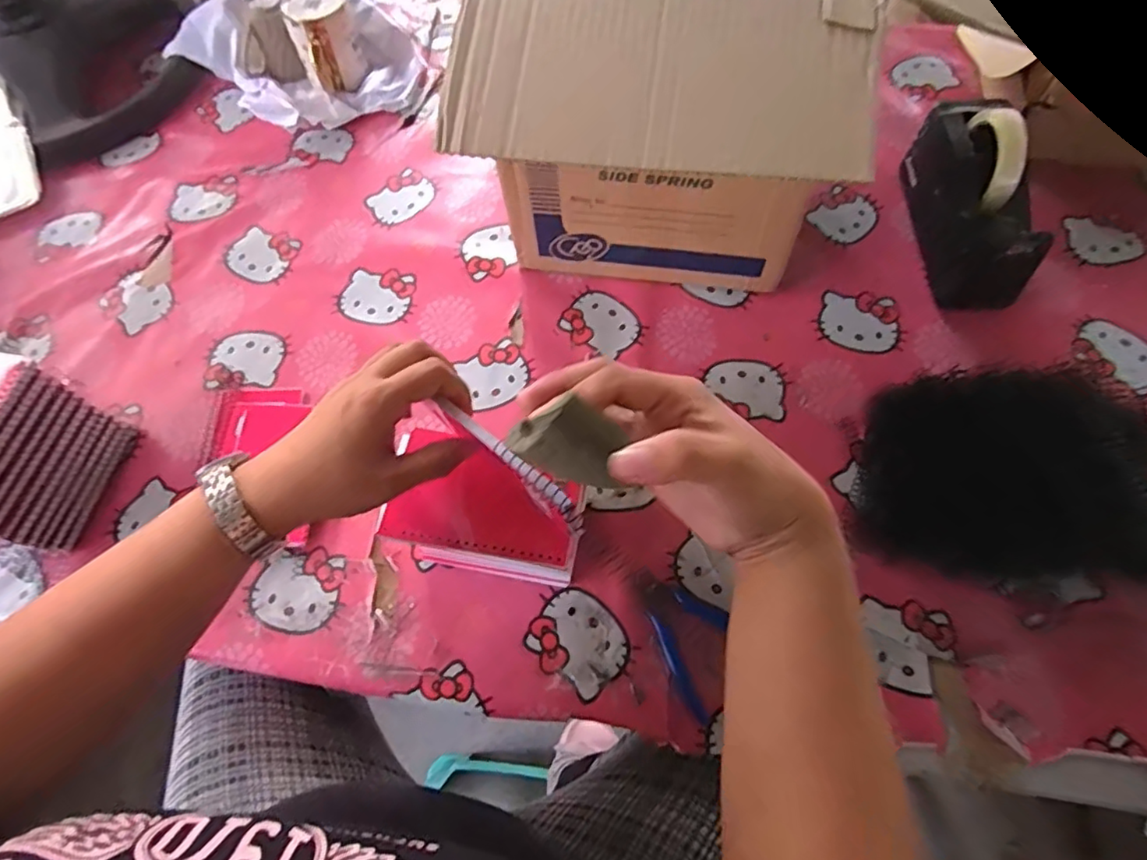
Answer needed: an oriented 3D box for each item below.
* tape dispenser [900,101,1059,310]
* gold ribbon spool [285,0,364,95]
[{"bbox_3d":[0.400,-0.237,0.614,0.071,0.116,0.205,-5,65,1],"label":"tape dispenser"},{"bbox_3d":[-0.313,-0.498,0.777,0.079,0.092,0.086,-26,66,-9],"label":"gold ribbon spool"}]

